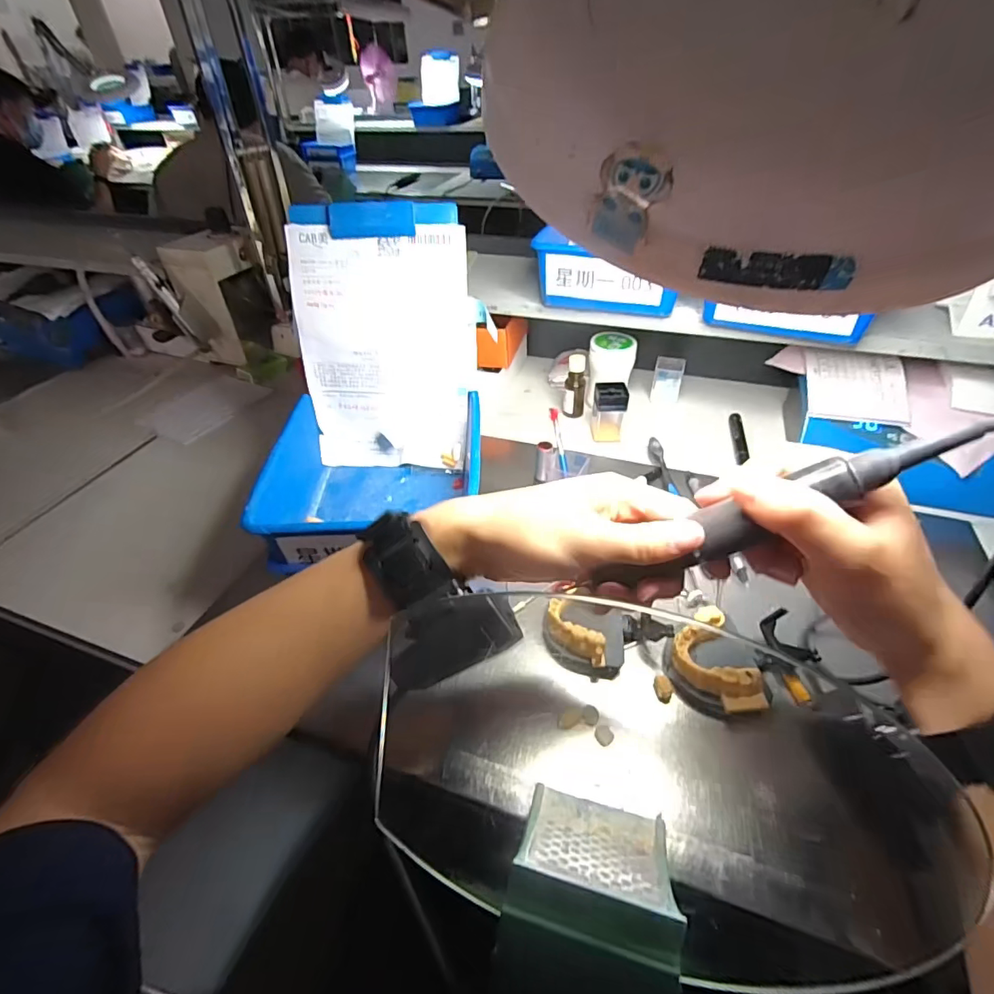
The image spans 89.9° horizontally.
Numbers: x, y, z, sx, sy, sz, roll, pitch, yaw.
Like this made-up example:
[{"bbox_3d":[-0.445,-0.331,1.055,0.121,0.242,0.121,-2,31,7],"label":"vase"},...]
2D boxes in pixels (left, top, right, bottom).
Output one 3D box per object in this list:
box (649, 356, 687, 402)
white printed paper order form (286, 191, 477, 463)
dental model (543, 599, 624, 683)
[{"bbox_3d":[0.220,-0.150,0.642,0.035,0.048,0.038,11,44,15],"label":"box"},{"bbox_3d":[-0.099,-0.137,0.449,0.153,0.221,0.025,-1,21,-2],"label":"white printed paper order form"},{"bbox_3d":[0.064,0.103,0.369,0.060,0.033,0.052,7,43,10],"label":"dental model"}]

